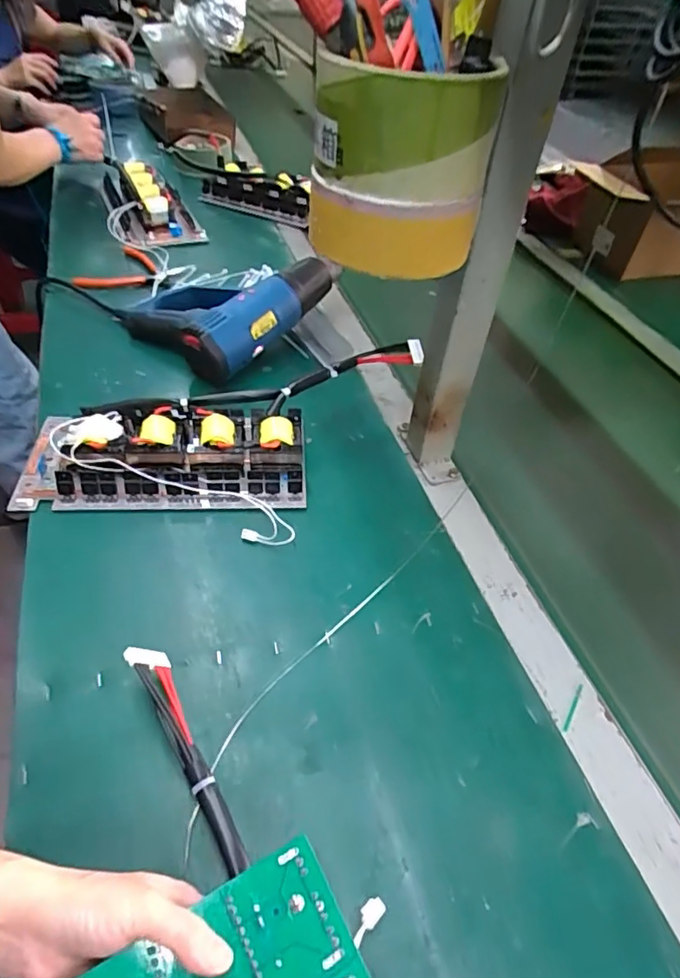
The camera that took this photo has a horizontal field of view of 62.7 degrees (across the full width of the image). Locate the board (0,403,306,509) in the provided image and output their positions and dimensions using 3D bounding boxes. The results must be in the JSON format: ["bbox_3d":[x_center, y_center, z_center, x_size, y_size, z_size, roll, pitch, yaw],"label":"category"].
[{"bbox_3d":[-0.183,-0.039,0.579,0.286,0.059,0.122,-2,47,-7],"label":"board"}]

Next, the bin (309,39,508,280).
[{"bbox_3d":[0.035,-0.215,0.377,0.096,0.115,0.097,-32,56,-30],"label":"bin"}]

